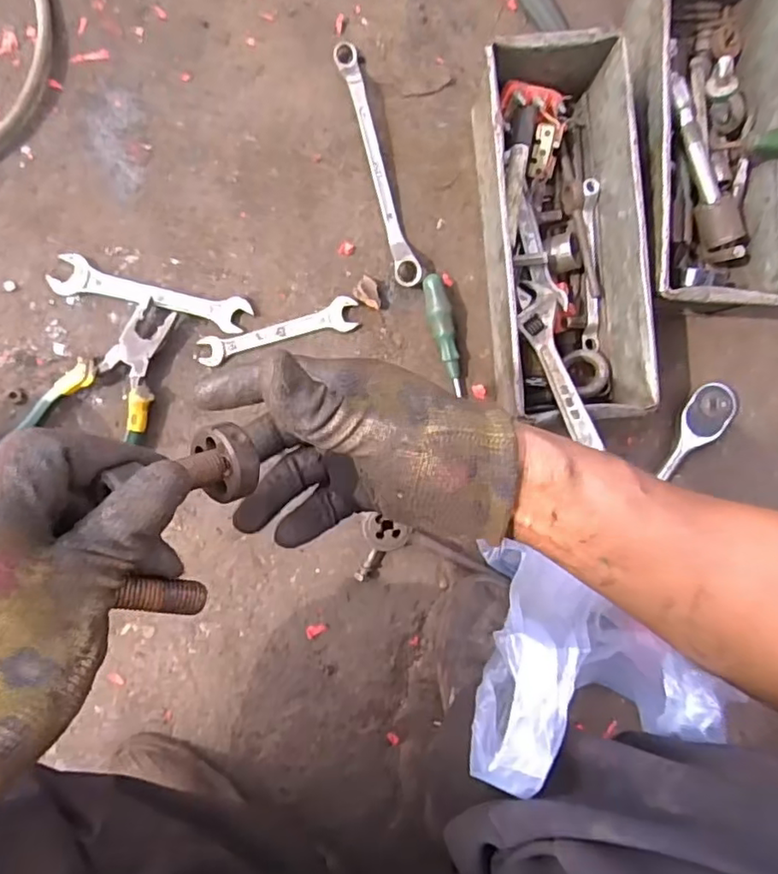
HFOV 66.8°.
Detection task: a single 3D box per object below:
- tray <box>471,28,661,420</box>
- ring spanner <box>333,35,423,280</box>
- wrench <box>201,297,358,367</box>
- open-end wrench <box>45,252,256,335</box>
[{"bbox_3d":[0.145,-0.174,0.532,0.117,0.117,0.306,-6,95,-7],"label":"tray"},{"bbox_3d":[-0.010,-0.254,0.552,0.022,0.023,0.227,-16,96,-6],"label":"ring spanner"},{"bbox_3d":[-0.104,-0.099,0.556,0.149,0.007,0.030,-15,96,-6],"label":"wrench"},{"bbox_3d":[-0.216,-0.130,0.541,0.172,0.014,0.036,12,92,-8],"label":"open-end wrench"}]

